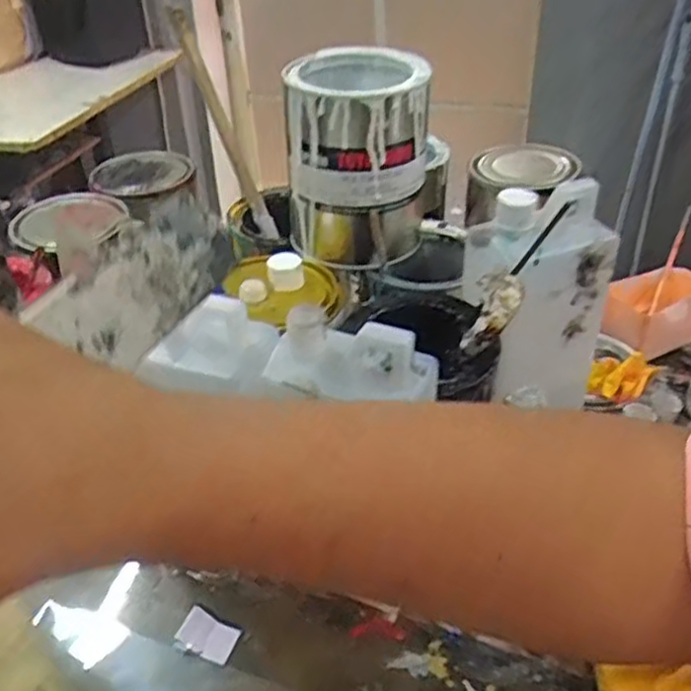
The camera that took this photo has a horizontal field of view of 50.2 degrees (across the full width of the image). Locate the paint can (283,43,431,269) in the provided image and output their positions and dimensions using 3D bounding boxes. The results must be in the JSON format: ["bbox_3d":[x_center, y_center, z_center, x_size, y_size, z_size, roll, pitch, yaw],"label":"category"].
[{"bbox_3d":[0.010,-0.146,0.581,0.102,0.140,0.109,0,37,2],"label":"paint can"}]

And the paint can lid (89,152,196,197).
[{"bbox_3d":[-0.206,-0.176,0.762,0.102,0.015,0.102,-1,37,1],"label":"paint can lid"}]

